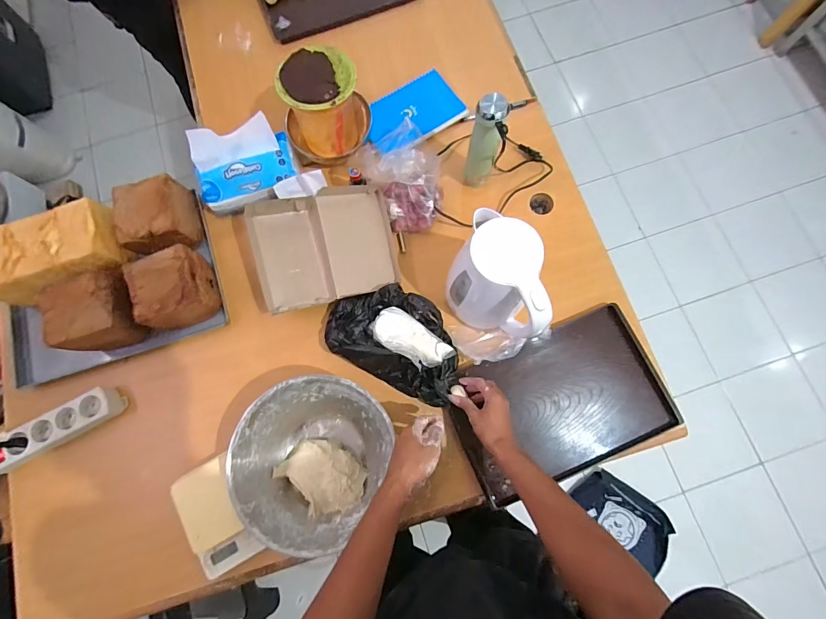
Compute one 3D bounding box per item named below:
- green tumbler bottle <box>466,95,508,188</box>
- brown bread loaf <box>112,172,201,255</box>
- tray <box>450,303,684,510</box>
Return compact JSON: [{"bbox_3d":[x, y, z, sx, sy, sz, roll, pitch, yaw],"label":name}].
[{"bbox_3d":[0.125,-0.285,0.682,0.049,0.205,0.052,16,79,4],"label":"green tumbler bottle"},{"bbox_3d":[-0.482,-0.165,0.727,0.118,0.091,0.131,-17,78,-3],"label":"brown bread loaf"},{"bbox_3d":[0.262,0.168,0.690,0.367,0.031,0.242,-23,78,-4],"label":"tray"}]

